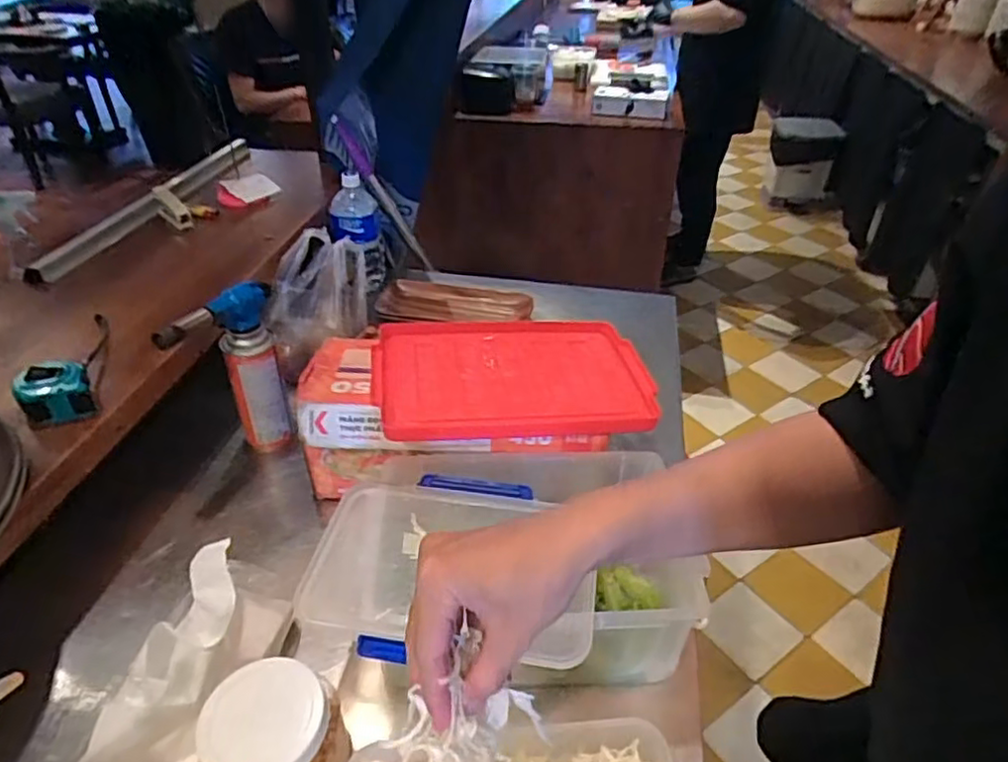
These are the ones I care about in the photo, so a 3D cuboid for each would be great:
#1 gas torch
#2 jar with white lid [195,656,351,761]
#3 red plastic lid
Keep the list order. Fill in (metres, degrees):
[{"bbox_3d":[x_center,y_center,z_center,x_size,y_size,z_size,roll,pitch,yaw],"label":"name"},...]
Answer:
[{"bbox_3d":[-0.318,-0.001,0.790,0.052,0.220,0.151,11,38,13],"label":"gas torch"},{"bbox_3d":[-0.172,0.287,0.496,0.089,0.120,0.088,0,37,0],"label":"jar with white lid"},{"bbox_3d":[0.010,-0.012,0.774,0.317,0.028,0.210,-4,38,-7],"label":"red plastic lid"}]

